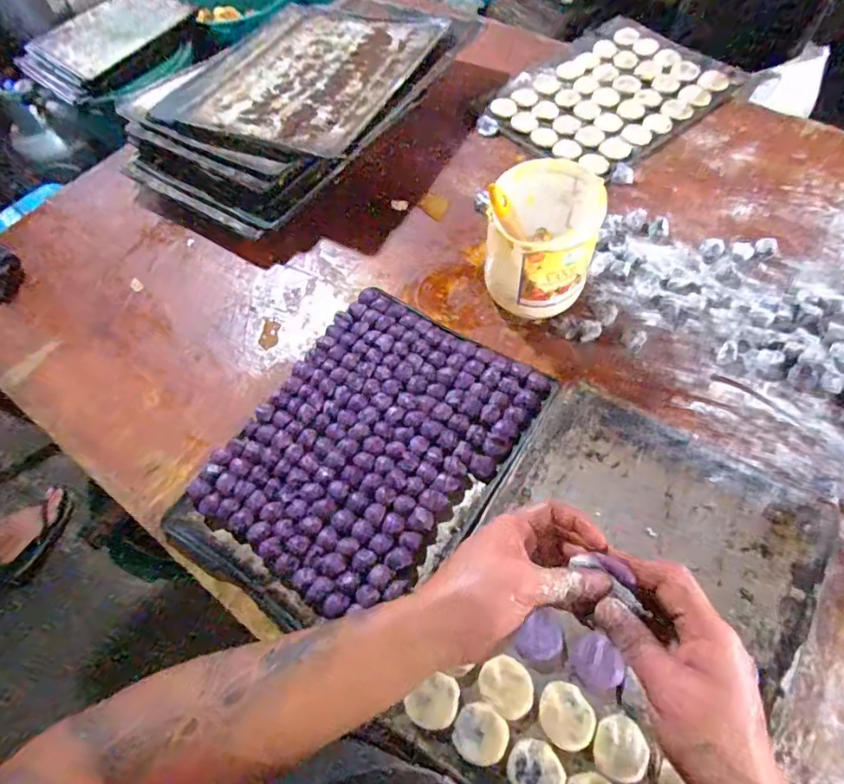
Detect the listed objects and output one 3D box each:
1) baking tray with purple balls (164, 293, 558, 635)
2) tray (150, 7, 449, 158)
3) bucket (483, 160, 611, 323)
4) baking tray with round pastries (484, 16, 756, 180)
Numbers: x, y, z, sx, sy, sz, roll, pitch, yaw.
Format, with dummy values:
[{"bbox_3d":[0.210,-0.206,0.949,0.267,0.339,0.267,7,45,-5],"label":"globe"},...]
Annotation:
[{"bbox_3d":[-0.066,0.074,0.671,0.325,0.027,0.418,28,66,19],"label":"baking tray with purple balls"},{"bbox_3d":[-0.208,-0.606,0.967,0.390,0.027,0.454,21,60,14],"label":"tray"},{"bbox_3d":[0.164,-0.207,0.722,0.141,0.152,0.154,7,61,8],"label":"bucket"},{"bbox_3d":[0.376,-0.586,1.013,0.440,0.029,0.334,-37,64,-16],"label":"baking tray with round pastries"}]

